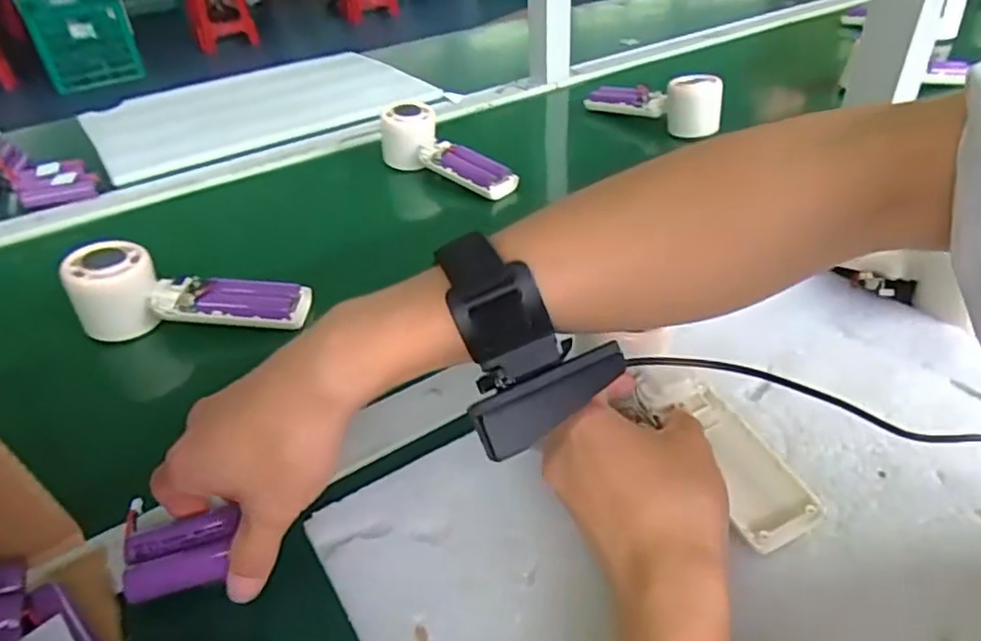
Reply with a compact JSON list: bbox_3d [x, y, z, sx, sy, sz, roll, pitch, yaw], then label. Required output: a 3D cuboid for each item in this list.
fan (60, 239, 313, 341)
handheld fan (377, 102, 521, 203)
[{"bbox_3d":[-0.219,-0.027,0.474,0.159,0.052,0.047,-4,38,0],"label":"fan"},{"bbox_3d":[-0.045,-0.174,0.668,0.162,0.072,0.040,24,46,31],"label":"handheld fan"}]

